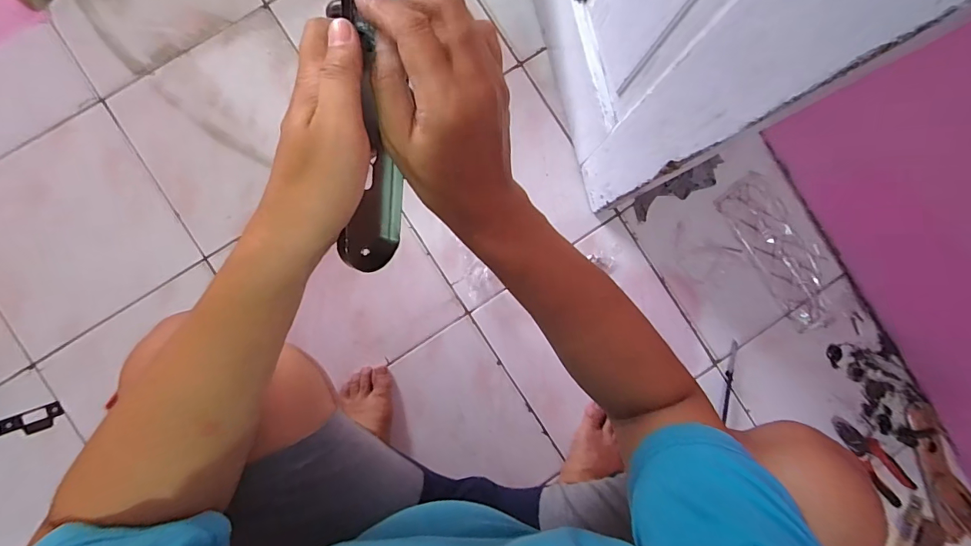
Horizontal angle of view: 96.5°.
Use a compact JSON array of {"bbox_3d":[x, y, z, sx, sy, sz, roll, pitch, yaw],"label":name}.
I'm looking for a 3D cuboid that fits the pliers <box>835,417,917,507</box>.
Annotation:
[{"bbox_3d":[0.654,0.317,0.731,0.058,0.009,0.182,-43,91,-3],"label":"pliers"}]

